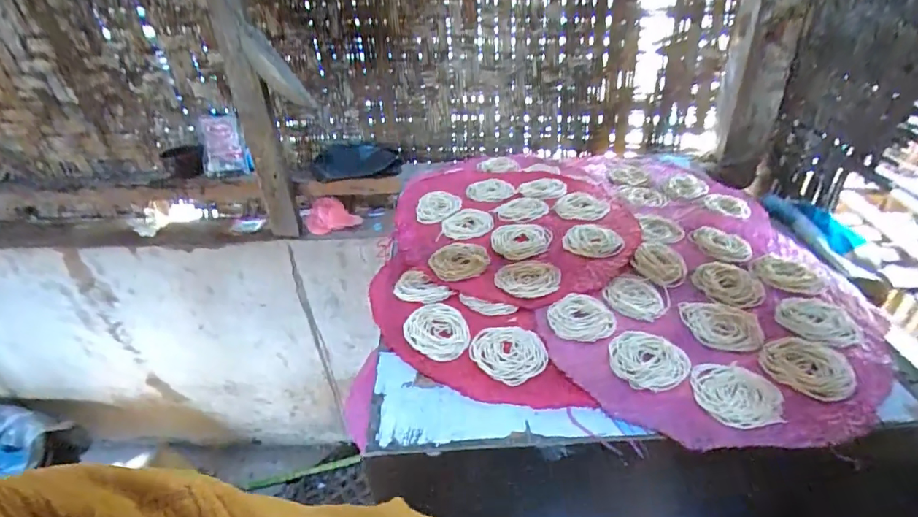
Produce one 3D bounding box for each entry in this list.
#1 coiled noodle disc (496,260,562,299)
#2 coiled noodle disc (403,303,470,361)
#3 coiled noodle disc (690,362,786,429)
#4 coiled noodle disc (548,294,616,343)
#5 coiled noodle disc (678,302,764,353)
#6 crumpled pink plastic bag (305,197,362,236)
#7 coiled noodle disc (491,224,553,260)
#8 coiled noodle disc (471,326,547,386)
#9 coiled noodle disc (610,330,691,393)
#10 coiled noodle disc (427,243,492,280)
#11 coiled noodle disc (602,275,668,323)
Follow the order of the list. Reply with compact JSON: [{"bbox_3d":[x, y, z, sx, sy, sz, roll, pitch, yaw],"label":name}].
[{"bbox_3d":[0.082,0.022,0.577,0.075,0.009,0.062,-1,38,2],"label":"coiled noodle disc"},{"bbox_3d":[-0.024,0.077,0.516,0.067,0.004,0.078,-8,38,-7],"label":"coiled noodle disc"},{"bbox_3d":[0.250,0.121,0.434,0.073,0.007,0.065,2,38,6],"label":"coiled noodle disc"},{"bbox_3d":[0.131,0.062,0.512,0.067,0.012,0.065,-2,38,1],"label":"coiled noodle disc"},{"bbox_3d":[0.275,0.070,0.505,0.075,0.006,0.069,-2,38,1],"label":"coiled noodle disc"},{"bbox_3d":[-0.295,-0.107,1.125,0.127,0.055,0.093,-9,35,-8],"label":"crumpled pink plastic bag"},{"bbox_3d":[0.083,-0.025,0.637,0.078,0.004,0.075,-2,38,1],"label":"coiled noodle disc"},{"bbox_3d":[0.050,0.094,0.489,0.072,0.006,0.065,28,47,34],"label":"coiled noodle disc"},{"bbox_3d":[0.184,0.098,0.466,0.073,0.008,0.067,-2,38,1],"label":"coiled noodle disc"},{"bbox_3d":[0.001,0.003,0.607,0.074,0.007,0.065,-24,42,-25],"label":"coiled noodle disc"},{"bbox_3d":[0.202,0.043,0.541,0.065,0.011,0.063,-2,38,1],"label":"coiled noodle disc"}]

